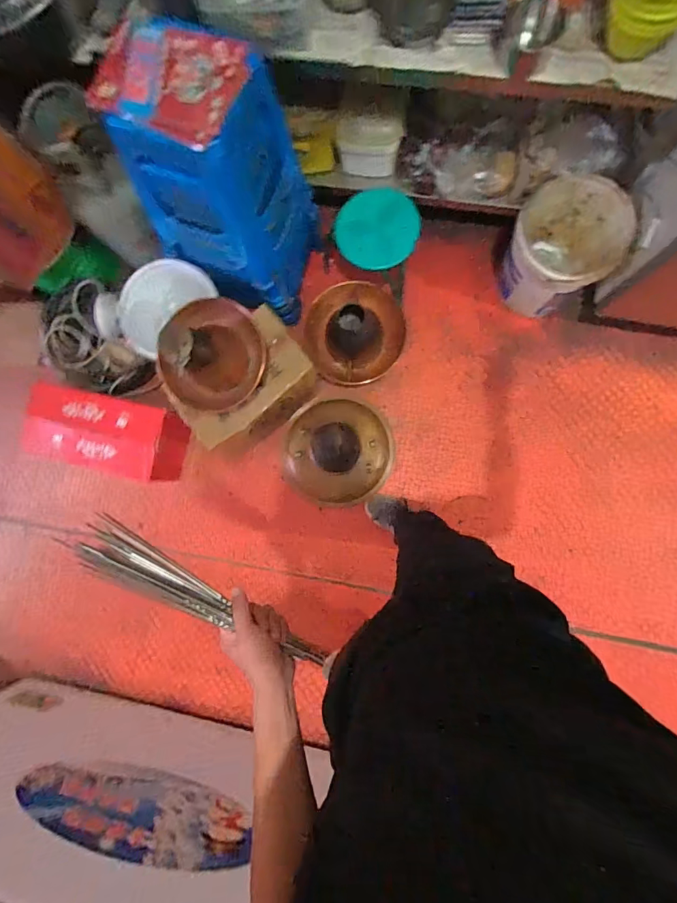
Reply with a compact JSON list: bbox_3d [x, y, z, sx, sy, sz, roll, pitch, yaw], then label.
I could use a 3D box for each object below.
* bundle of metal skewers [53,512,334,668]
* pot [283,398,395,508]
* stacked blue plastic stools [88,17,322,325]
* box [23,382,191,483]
[{"bbox_3d":[-0.178,0.204,0.570,0.355,0.036,0.058,33,90,-11],"label":"bundle of metal skewers"},{"bbox_3d":[-0.007,0.007,1.361,0.354,0.340,0.349,-3,86,5],"label":"pot"},{"bbox_3d":[-0.315,-0.717,1.219,0.340,0.745,0.373,17,88,6],"label":"stacked blue plastic stools"},{"bbox_3d":[-0.877,-0.069,1.539,0.626,0.183,0.266,13,88,6],"label":"box"}]

